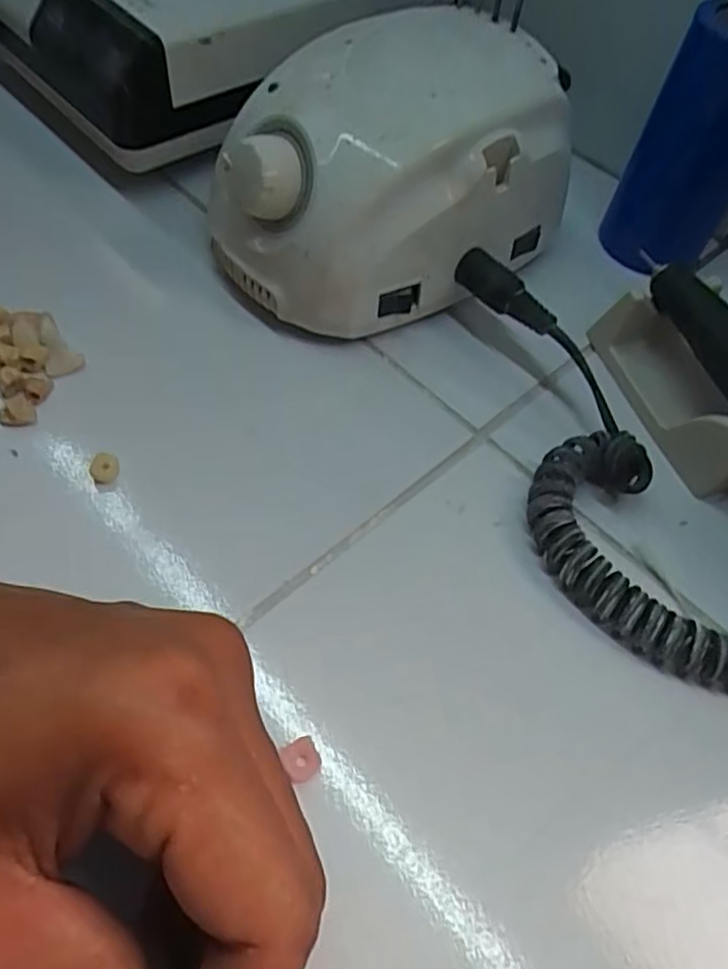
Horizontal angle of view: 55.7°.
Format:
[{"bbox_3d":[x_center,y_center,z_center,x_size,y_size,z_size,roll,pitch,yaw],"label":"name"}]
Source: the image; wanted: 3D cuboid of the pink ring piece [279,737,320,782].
[{"bbox_3d":[-0.018,0.079,0.197,0.010,0.004,0.011,-23,63,-19],"label":"pink ring piece"}]

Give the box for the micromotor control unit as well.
[{"bbox_3d":[0.010,-0.125,0.284,0.143,0.086,0.097,-24,64,-20],"label":"micromotor control unit"}]

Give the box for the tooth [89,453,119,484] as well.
[{"bbox_3d":[-0.090,-0.006,0.239,0.010,0.011,0.006,-19,62,-18],"label":"tooth"}]

